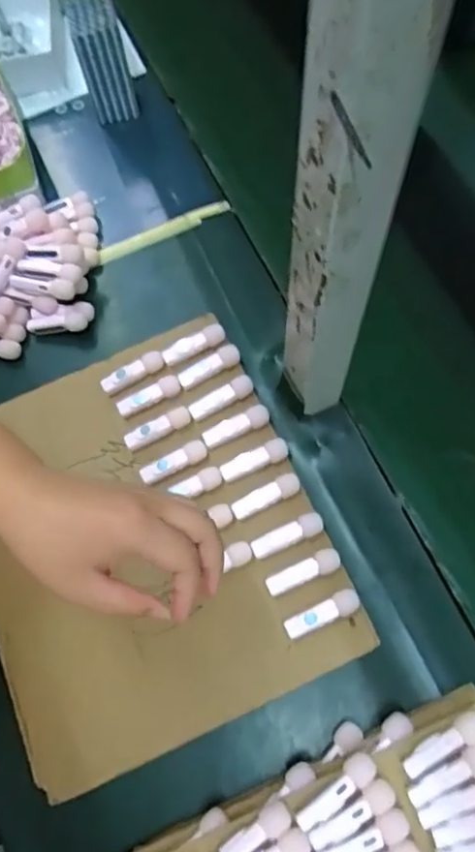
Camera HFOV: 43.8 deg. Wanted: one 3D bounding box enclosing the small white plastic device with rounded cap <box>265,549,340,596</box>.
[{"bbox_3d":[0.055,0.124,0.502,0.065,0.015,0.019,-18,69,-5],"label":"small white plastic device with rounded cap"}]

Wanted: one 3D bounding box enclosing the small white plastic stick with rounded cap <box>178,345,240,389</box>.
[{"bbox_3d":[-0.027,-0.058,0.572,0.063,0.015,0.018,-23,70,-7],"label":"small white plastic stick with rounded cap"}]

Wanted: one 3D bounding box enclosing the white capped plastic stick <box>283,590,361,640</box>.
[{"bbox_3d":[0.070,0.156,0.489,0.065,0.019,0.018,-21,69,-6],"label":"white capped plastic stick"}]

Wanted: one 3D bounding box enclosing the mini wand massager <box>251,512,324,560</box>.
[{"bbox_3d":[0.042,0.095,0.510,0.064,0.013,0.019,-21,65,-6],"label":"mini wand massager"}]

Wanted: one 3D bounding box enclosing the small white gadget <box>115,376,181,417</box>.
[{"bbox_3d":[-0.085,-0.028,0.569,0.063,0.017,0.020,-21,69,-7],"label":"small white gadget"}]

